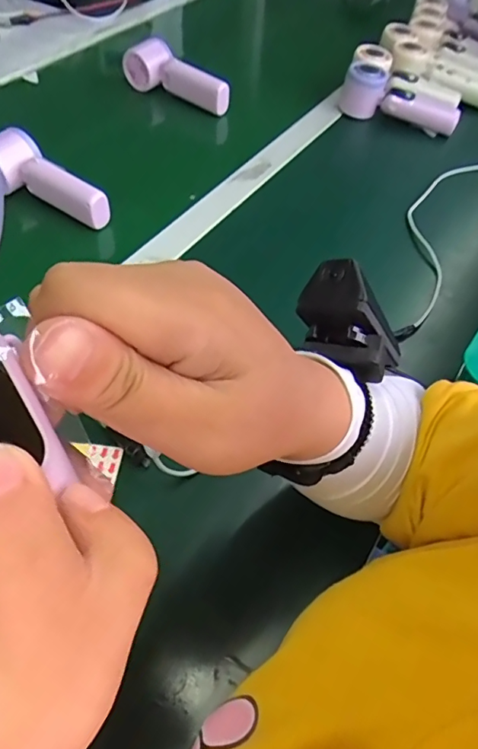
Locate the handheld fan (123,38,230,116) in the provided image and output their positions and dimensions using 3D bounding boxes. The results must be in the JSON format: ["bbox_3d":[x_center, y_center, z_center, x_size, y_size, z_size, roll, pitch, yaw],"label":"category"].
[{"bbox_3d":[-0.093,-0.432,0.744,0.178,0.059,0.038,36,58,21],"label":"handheld fan"}]

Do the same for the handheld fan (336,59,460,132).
[{"bbox_3d":[0.236,-0.399,0.745,0.170,0.068,0.053,27,56,15],"label":"handheld fan"}]

